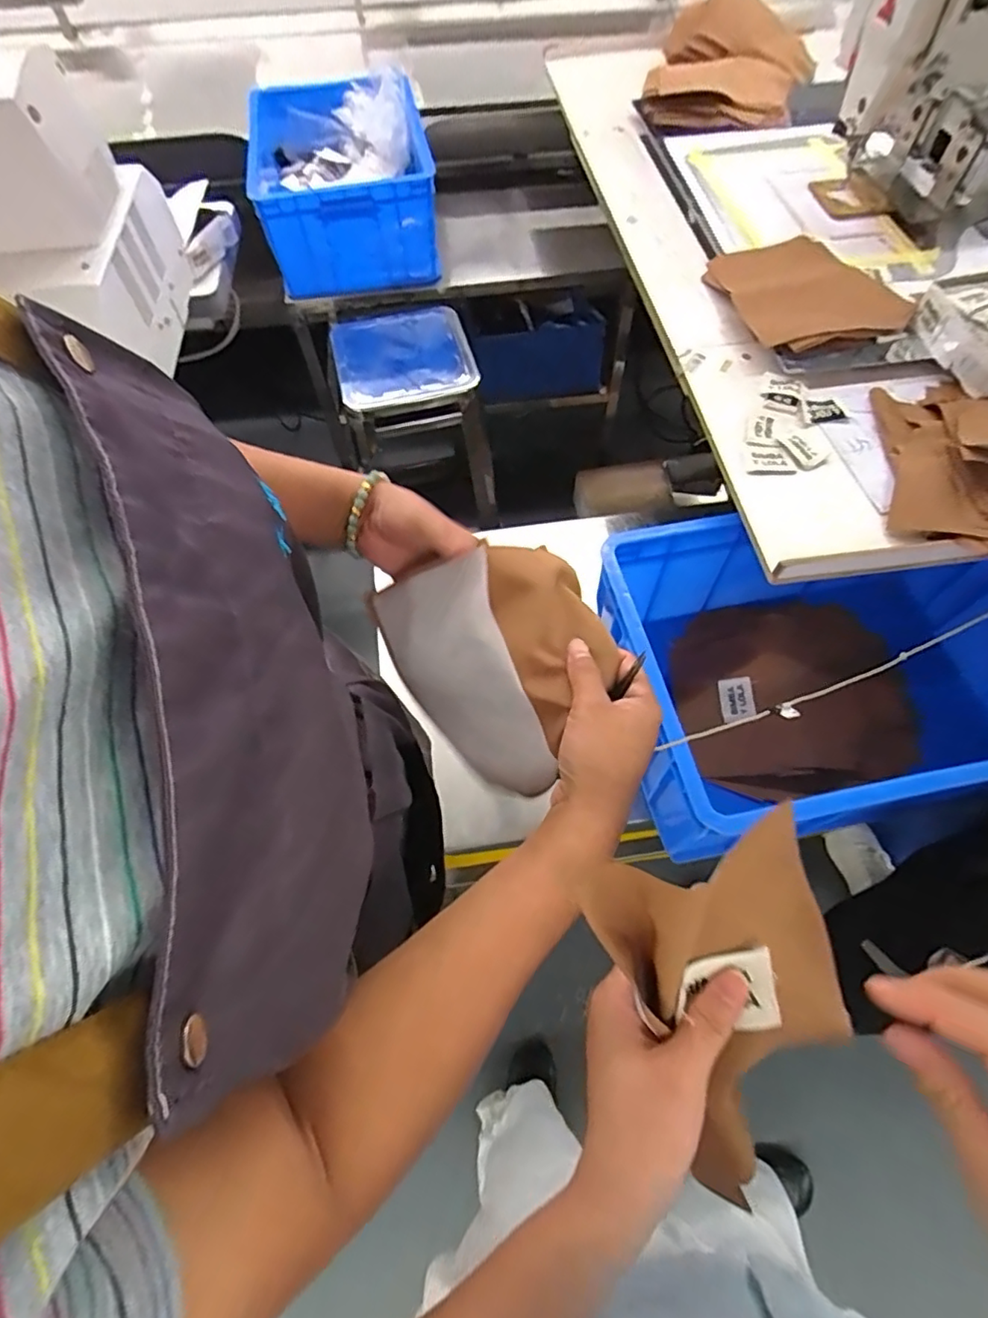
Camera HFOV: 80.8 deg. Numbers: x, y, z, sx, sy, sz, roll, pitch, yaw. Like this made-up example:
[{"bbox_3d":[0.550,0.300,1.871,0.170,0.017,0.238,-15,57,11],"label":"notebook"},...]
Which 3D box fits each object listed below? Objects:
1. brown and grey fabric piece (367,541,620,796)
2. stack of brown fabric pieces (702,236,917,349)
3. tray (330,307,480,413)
[{"bbox_3d":[0.005,-0.008,0.426,0.129,0.115,0.177,-31,66,-15],"label":"brown and grey fabric piece"},{"bbox_3d":[0.441,-0.534,0.840,0.226,0.030,0.254,-10,58,-6],"label":"stack of brown fabric pieces"},{"bbox_3d":[-0.190,-0.644,1.220,0.281,0.054,0.262,-13,63,-6],"label":"tray"}]

